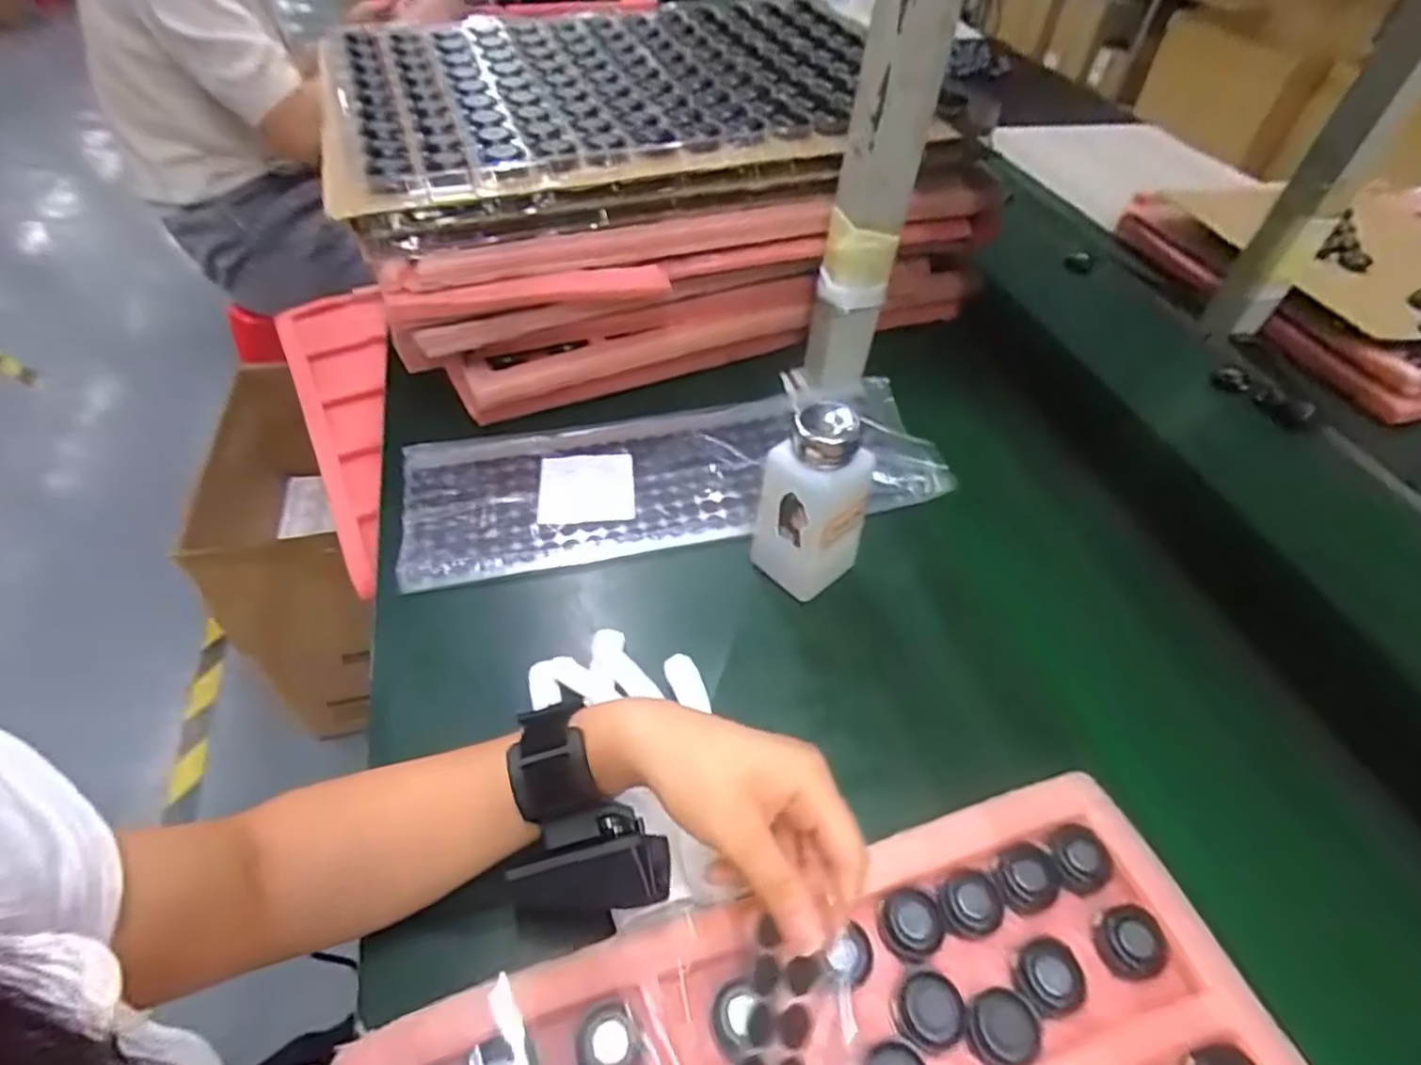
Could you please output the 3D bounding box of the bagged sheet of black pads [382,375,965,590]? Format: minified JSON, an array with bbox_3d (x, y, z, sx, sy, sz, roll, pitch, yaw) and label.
[{"bbox_3d":[-0.028,-0.049,0.534,0.397,0.019,0.142,-9,48,-10],"label":"bagged sheet of black pads"}]

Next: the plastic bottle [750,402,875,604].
[{"bbox_3d":[0.063,-0.018,0.433,0.048,0.128,0.052,-33,57,-30],"label":"plastic bottle"}]

